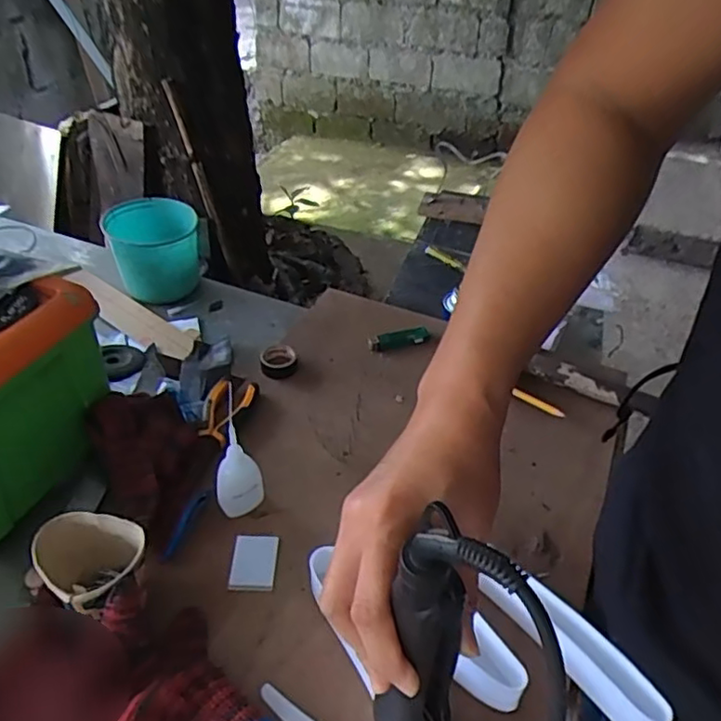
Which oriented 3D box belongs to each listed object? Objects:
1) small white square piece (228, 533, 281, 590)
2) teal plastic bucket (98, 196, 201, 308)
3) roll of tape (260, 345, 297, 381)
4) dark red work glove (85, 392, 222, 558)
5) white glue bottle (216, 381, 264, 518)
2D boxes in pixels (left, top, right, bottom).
[{"bbox_3d":[-0.096,0.181,0.563,0.040,0.006,0.052,3,41,-2],"label":"small white square piece"},{"bbox_3d":[-0.287,-0.151,0.882,0.114,0.117,0.114,3,41,-2],"label":"teal plastic bucket"},{"bbox_3d":[-0.098,0.004,0.755,0.043,0.021,0.047,3,41,-2],"label":"roll of tape"},{"bbox_3d":[-0.203,0.097,0.625,0.106,0.048,0.193,-21,47,-27],"label":"dark red work glove"},{"bbox_3d":[-0.113,0.088,0.570,0.044,0.127,0.033,-7,42,-13],"label":"white glue bottle"}]

